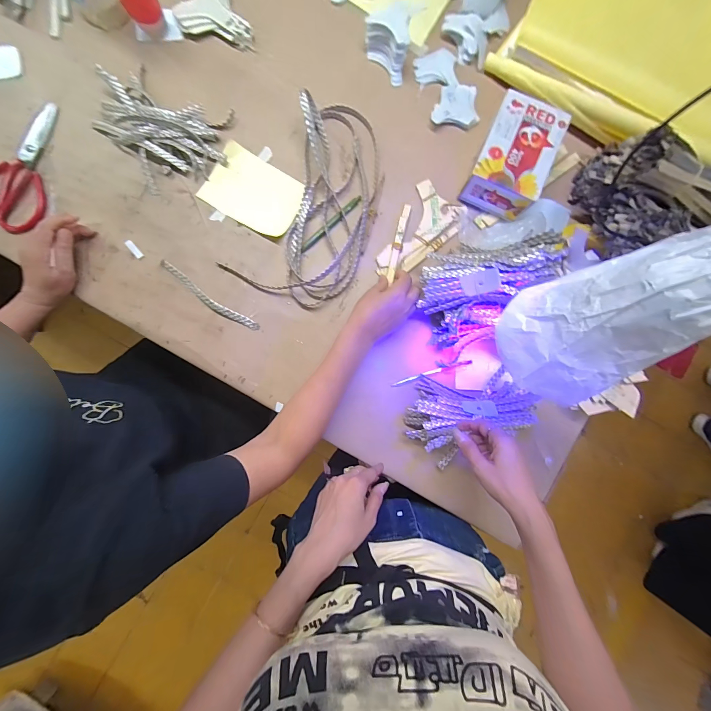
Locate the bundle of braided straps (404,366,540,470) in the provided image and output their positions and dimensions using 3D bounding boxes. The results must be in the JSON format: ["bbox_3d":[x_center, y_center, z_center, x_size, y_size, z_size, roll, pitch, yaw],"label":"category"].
[{"bbox_3d":[0.180,0.096,0.510,0.198,0.052,0.137,-11,89,2],"label":"bundle of braided straps"}]

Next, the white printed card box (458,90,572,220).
[{"bbox_3d":[0.257,-0.322,0.523,0.106,0.071,0.163,25,88,-2],"label":"white printed card box"}]

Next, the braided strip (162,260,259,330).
[{"bbox_3d":[-0.242,-0.095,0.528,0.185,0.012,0.022,34,88,-1],"label":"braided strip"}]

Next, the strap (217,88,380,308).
[{"bbox_3d":[-0.064,-0.249,0.517,0.205,0.059,0.326,24,88,-2],"label":"strap"}]

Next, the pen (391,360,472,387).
[{"bbox_3d":[0.129,0.029,0.539,0.138,0.014,0.008,-17,90,-3],"label":"pen"}]

